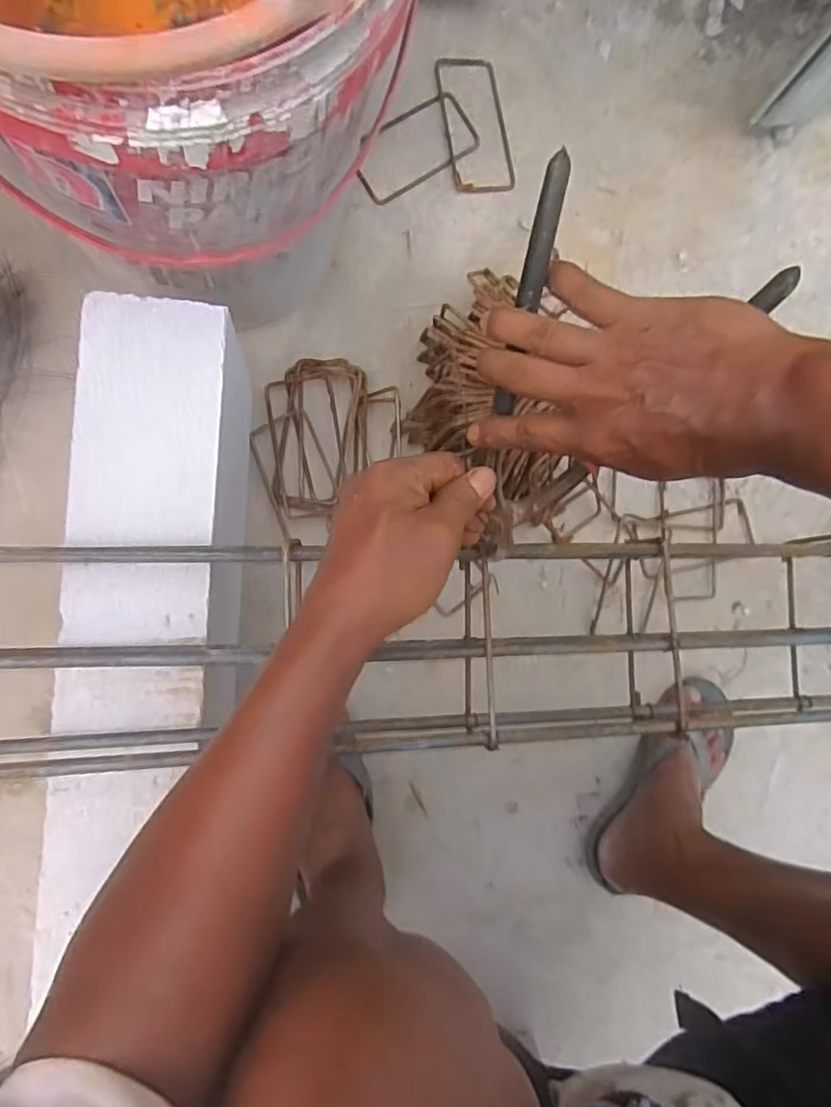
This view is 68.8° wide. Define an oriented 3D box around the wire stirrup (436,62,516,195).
[{"bbox_3d":[0.068,-0.495,0.693,0.077,0.015,0.149,-11,90,-10],"label":"wire stirrup"}]

